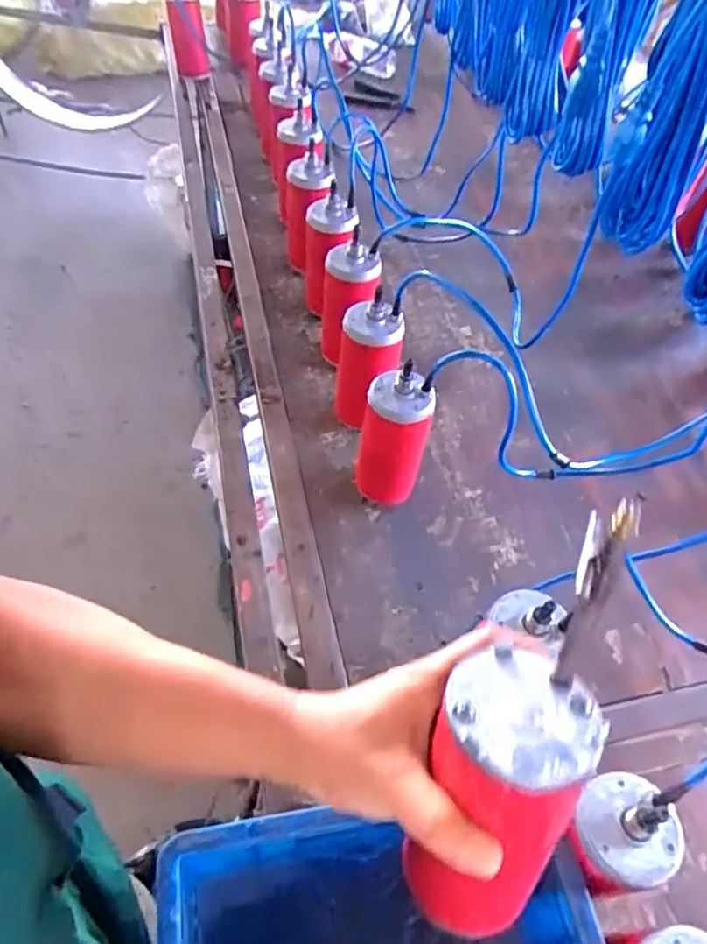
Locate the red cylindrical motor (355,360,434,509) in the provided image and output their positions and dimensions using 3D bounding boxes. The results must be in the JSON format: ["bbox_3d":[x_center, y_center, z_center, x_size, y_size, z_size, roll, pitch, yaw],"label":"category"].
[{"bbox_3d":[0.046,-0.031,0.771,0.077,0.199,0.067,8,52,0],"label":"red cylindrical motor"}]

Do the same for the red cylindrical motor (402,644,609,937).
[{"bbox_3d":[0.071,0.186,0.351,0.070,0.171,0.070,8,29,-4],"label":"red cylindrical motor"}]

